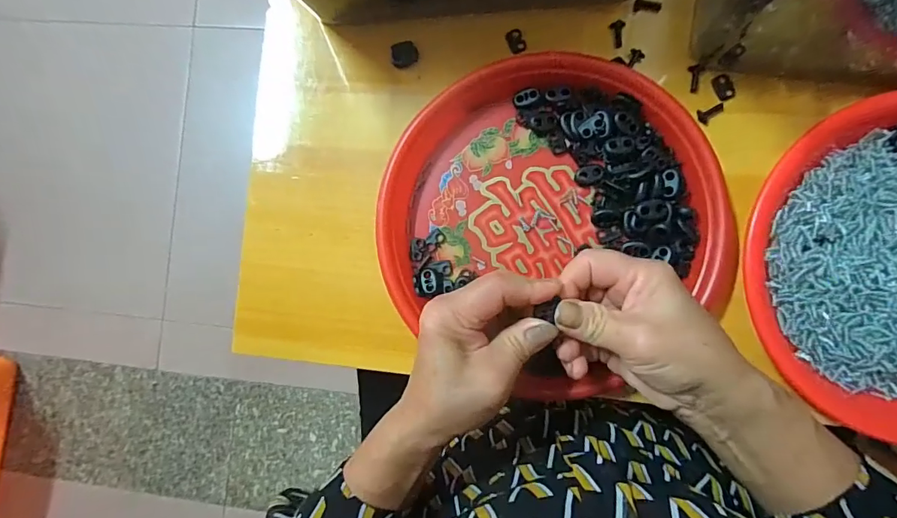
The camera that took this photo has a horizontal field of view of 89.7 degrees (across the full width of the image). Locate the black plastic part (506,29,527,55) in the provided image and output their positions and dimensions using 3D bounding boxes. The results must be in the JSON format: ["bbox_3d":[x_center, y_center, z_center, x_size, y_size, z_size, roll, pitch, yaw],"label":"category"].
[{"bbox_3d":[0.052,-0.167,0.347,0.013,0.006,0.017,-26,86,5],"label":"black plastic part"}]

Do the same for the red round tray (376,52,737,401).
[{"bbox_3d":[0.072,-0.029,0.326,0.225,0.027,0.230,0,88,6],"label":"red round tray"}]

